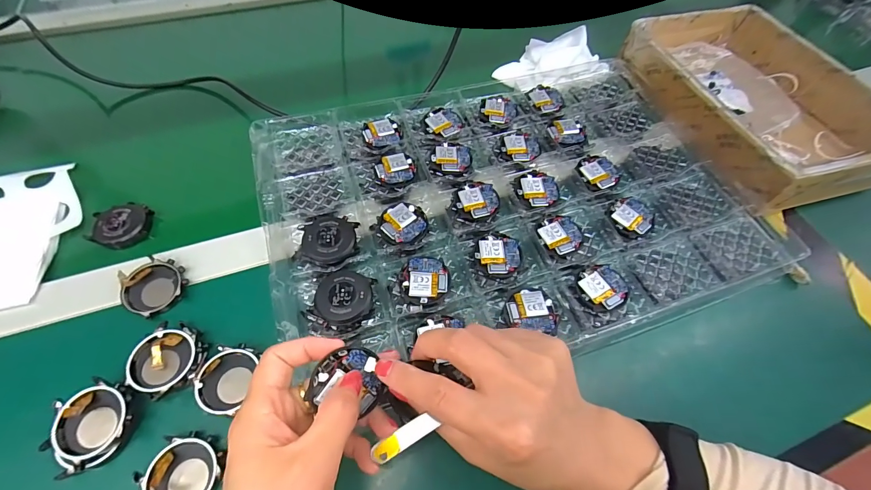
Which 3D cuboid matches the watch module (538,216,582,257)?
[{"bbox_3d":[0.114,-0.010,0.335,0.038,0.006,0.037,-24,64,-14],"label":"watch module"}]

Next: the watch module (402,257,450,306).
[{"bbox_3d":[-0.007,0.030,0.307,0.038,0.009,0.041,3,61,0],"label":"watch module"}]

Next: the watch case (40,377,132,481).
[{"bbox_3d":[-0.235,0.122,0.249,0.045,0.014,0.052,37,66,17],"label":"watch case"}]

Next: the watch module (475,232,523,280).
[{"bbox_3d":[0.056,0.009,0.322,0.040,0.007,0.039,4,61,1],"label":"watch module"}]

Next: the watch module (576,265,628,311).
[{"bbox_3d":[0.140,0.035,0.308,0.044,0.009,0.037,-21,64,-13],"label":"watch module"}]

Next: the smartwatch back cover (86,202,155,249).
[{"bbox_3d":[-0.292,-0.019,0.343,0.044,0.014,0.043,1,61,-1],"label":"smartwatch back cover"}]

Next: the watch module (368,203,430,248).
[{"bbox_3d":[-0.029,-0.019,0.334,0.044,0.009,0.042,34,65,16],"label":"watch module"}]

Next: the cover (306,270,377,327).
[{"bbox_3d":[-0.073,0.043,0.293,0.046,0.014,0.043,10,61,4],"label":"cover"}]

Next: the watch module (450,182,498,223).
[{"bbox_3d":[0.038,-0.041,0.349,0.049,0.006,0.038,-35,67,-19],"label":"watch module"}]

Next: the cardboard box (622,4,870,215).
[{"bbox_3d":[0.362,-0.174,0.414,0.181,0.048,0.270,-13,62,-9],"label":"cardboard box"}]

